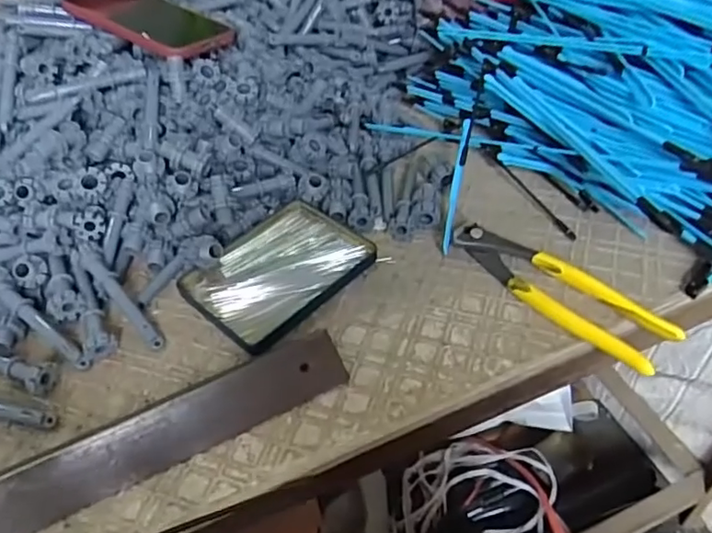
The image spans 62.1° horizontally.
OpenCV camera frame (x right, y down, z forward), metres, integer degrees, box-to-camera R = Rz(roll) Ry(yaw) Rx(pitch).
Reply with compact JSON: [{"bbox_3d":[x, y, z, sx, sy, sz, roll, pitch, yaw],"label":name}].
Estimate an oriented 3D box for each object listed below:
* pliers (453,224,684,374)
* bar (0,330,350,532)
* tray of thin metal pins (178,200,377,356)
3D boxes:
[{"bbox_3d":[0.138,0.015,0.413,0.042,0.016,0.161,-32,52,-24],"label":"pliers"},{"bbox_3d":[-0.113,0.100,0.350,0.225,0.041,0.007,-23,5,-16],"label":"bar"},{"bbox_3d":[-0.058,0.001,0.448,0.098,0.010,0.126,32,57,30],"label":"tray of thin metal pins"}]

